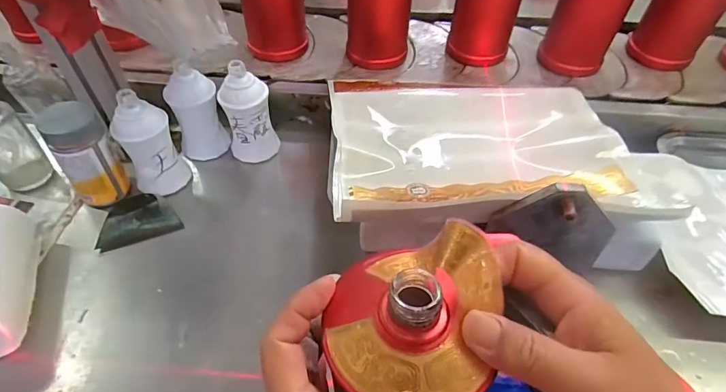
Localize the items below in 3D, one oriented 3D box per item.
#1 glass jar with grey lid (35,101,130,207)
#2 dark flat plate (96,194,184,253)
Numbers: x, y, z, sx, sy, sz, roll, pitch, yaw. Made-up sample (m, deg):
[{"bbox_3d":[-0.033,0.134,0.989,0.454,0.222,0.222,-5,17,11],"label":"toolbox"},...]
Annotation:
[{"bbox_3d":[-0.288,-0.043,0.448,0.055,0.103,0.048,-33,58,-25],"label":"glass jar with grey lid"},{"bbox_3d":[-0.243,0.024,0.460,0.080,0.017,0.052,-18,52,-15],"label":"dark flat plate"}]

